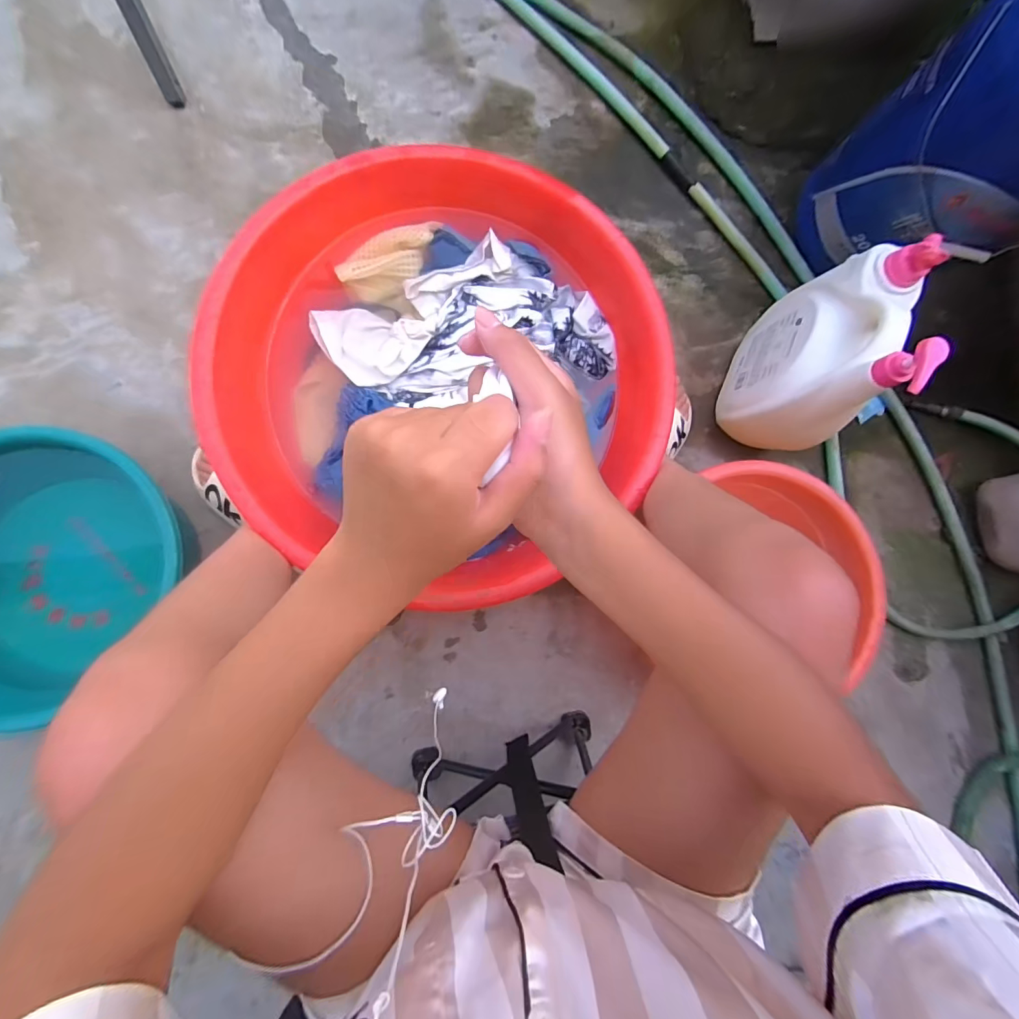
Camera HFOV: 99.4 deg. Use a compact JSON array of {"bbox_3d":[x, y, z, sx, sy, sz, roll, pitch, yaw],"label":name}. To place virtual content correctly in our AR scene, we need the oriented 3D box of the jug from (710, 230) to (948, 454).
[{"bbox_3d":[0.443,-0.222,0.606,0.114,0.301,0.220,28,89,-6],"label":"jug"}]

